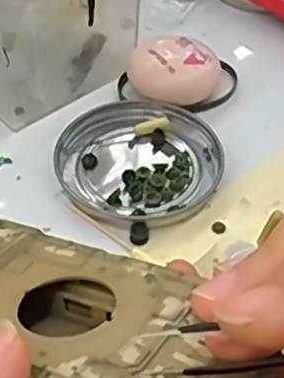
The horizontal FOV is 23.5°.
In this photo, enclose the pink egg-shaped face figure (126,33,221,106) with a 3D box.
[{"bbox_3d":[0.017,-0.062,0.363,0.047,0.024,0.039,6,48,4],"label":"pink egg-shaped face figure"}]

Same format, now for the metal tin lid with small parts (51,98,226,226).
[{"bbox_3d":[-0.002,-0.014,0.332,0.076,0.010,0.074,1,47,-2],"label":"metal tin lid with small parts"}]

